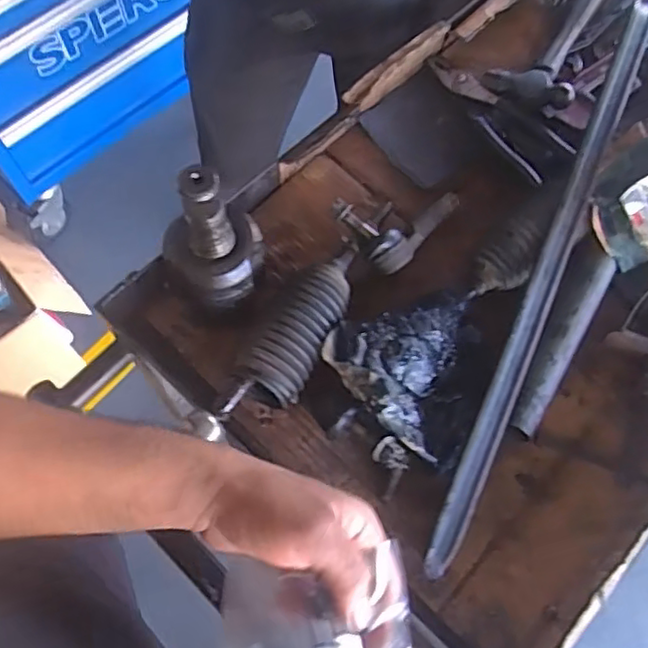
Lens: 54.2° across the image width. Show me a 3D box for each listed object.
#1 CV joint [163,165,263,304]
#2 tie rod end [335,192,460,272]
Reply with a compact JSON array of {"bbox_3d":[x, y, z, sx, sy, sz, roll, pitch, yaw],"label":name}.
[{"bbox_3d":[-0.089,-0.066,0.488,0.077,0.120,0.066,-4,68,-3],"label":"CV joint"},{"bbox_3d":[0.077,-0.104,0.605,0.119,0.032,0.087,-34,73,-14],"label":"tie rod end"}]

